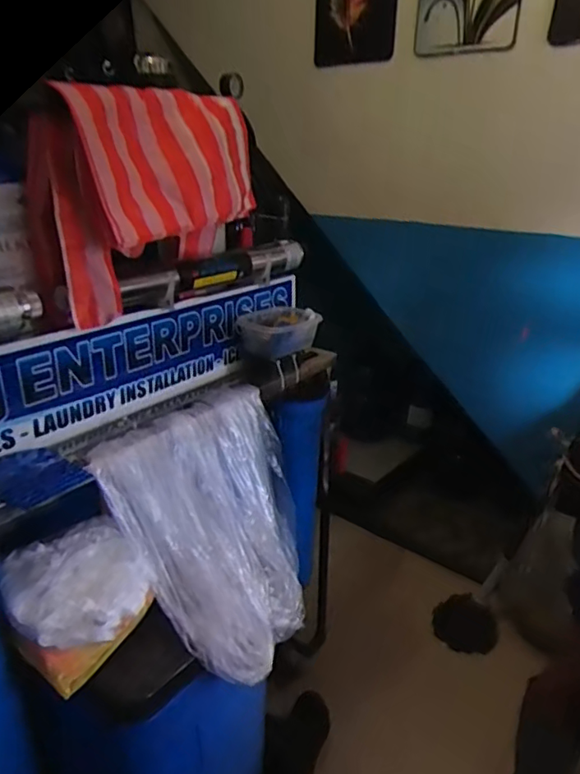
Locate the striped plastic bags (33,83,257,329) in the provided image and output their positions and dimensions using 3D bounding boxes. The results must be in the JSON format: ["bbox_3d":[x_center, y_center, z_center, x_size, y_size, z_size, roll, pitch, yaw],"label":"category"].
[{"bbox_3d":[-0.197,-0.277,0.859,0.113,0.289,0.355,18,29,37],"label":"striped plastic bags"}]

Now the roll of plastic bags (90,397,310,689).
[{"bbox_3d":[-0.093,0.211,0.898,0.095,0.396,0.334,-32,-3,41],"label":"roll of plastic bags"}]

